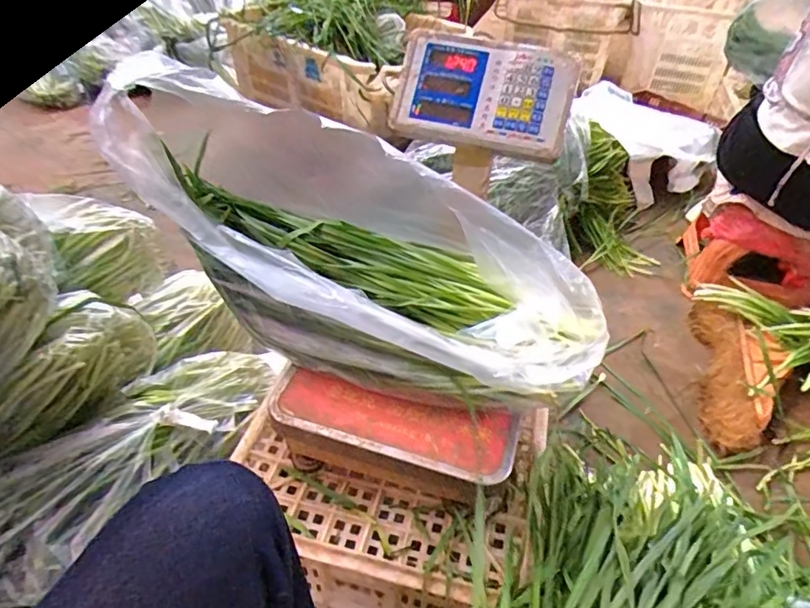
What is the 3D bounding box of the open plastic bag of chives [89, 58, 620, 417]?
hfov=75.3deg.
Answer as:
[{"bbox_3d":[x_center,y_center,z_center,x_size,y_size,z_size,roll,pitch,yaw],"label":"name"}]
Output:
[{"bbox_3d":[-0.051,-0.065,0.585,0.525,0.296,0.181,16,44,14],"label":"open plastic bag of chives"}]

